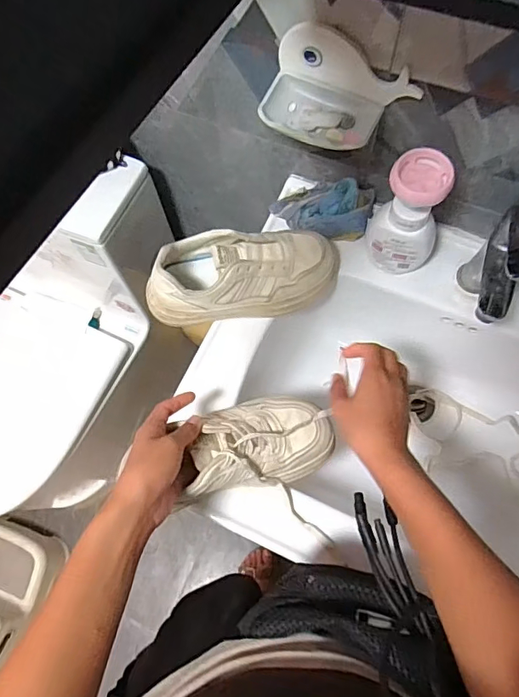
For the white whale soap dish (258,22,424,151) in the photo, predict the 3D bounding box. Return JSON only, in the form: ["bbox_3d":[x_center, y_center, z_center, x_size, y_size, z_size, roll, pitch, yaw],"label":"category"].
[{"bbox_3d":[0.081,-0.268,0.509,0.159,0.074,0.081,22,71,10],"label":"white whale soap dish"}]

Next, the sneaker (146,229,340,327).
[{"bbox_3d":[-0.017,-0.093,0.598,0.247,0.093,0.086,-15,69,-4],"label":"sneaker"}]

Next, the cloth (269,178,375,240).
[{"bbox_3d":[0.086,-0.193,0.645,0.138,0.057,0.079,3,68,3],"label":"cloth"}]

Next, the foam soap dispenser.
[{"bbox_3d":[0.180,-0.158,0.578,0.083,0.153,0.058,14,70,8],"label":"foam soap dispenser"}]

